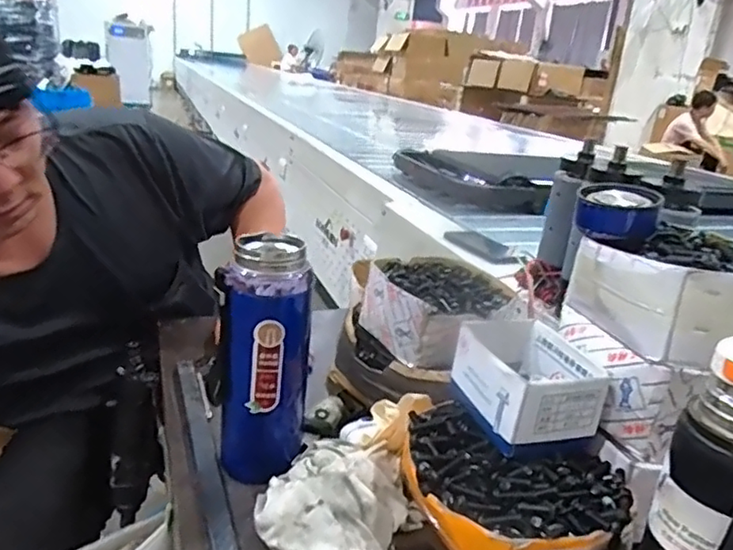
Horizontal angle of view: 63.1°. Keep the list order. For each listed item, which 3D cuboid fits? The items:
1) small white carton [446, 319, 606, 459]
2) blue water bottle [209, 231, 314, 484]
[{"bbox_3d":[0.141,0.094,0.540,0.095,0.065,0.129,-2,21,-19],"label":"small white carton"},{"bbox_3d":[-0.096,0.080,0.551,0.075,0.216,0.068,11,21,14],"label":"blue water bottle"}]

